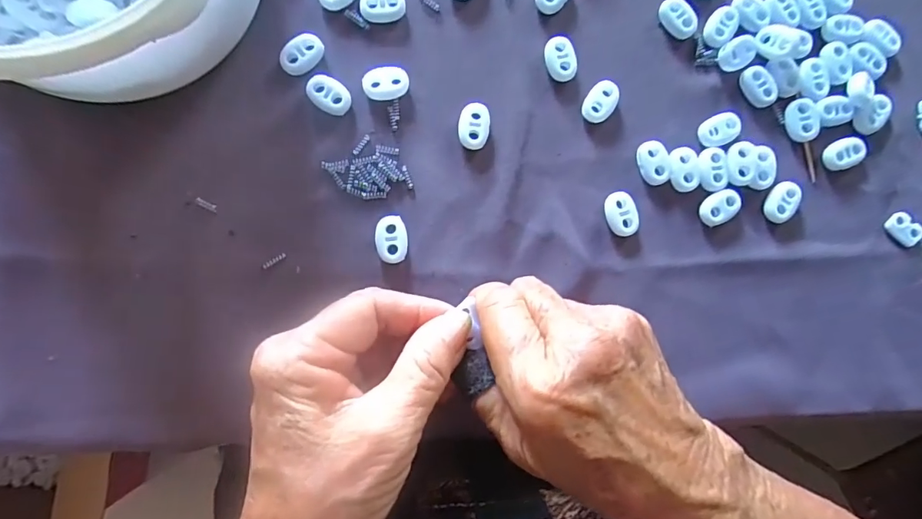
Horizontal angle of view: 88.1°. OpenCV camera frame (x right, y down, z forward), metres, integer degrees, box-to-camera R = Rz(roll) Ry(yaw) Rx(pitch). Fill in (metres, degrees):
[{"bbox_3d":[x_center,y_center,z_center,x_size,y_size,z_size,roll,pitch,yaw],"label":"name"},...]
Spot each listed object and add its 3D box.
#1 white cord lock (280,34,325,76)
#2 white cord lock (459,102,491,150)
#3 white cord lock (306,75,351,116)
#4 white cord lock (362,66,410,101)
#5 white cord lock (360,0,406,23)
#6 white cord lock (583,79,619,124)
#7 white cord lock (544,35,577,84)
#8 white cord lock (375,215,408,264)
[{"bbox_3d":[-0.078,-0.101,0.233,0.023,0.005,0.015,-39,92,-5],"label":"white cord lock"},{"bbox_3d":[0.007,-0.067,0.239,0.016,0.004,0.023,0,88,-6],"label":"white cord lock"},{"bbox_3d":[-0.064,-0.081,0.233,0.022,0.005,0.015,39,85,-3],"label":"white cord lock"},{"bbox_3d":[-0.037,-0.087,0.237,0.022,0.004,0.016,-8,89,-6],"label":"white cord lock"},{"bbox_3d":[-0.039,-0.127,0.238,0.021,0.006,0.015,-1,89,-6],"label":"white cord lock"},{"bbox_3d":[0.072,-0.081,0.245,0.015,0.005,0.022,39,85,-3],"label":"white cord lock"},{"bbox_3d":[0.051,-0.103,0.244,0.015,0.005,0.023,-9,89,-6],"label":"white cord lock"},{"bbox_3d":[-0.034,-0.010,0.233,0.015,0.005,0.023,-3,89,-6],"label":"white cord lock"}]

